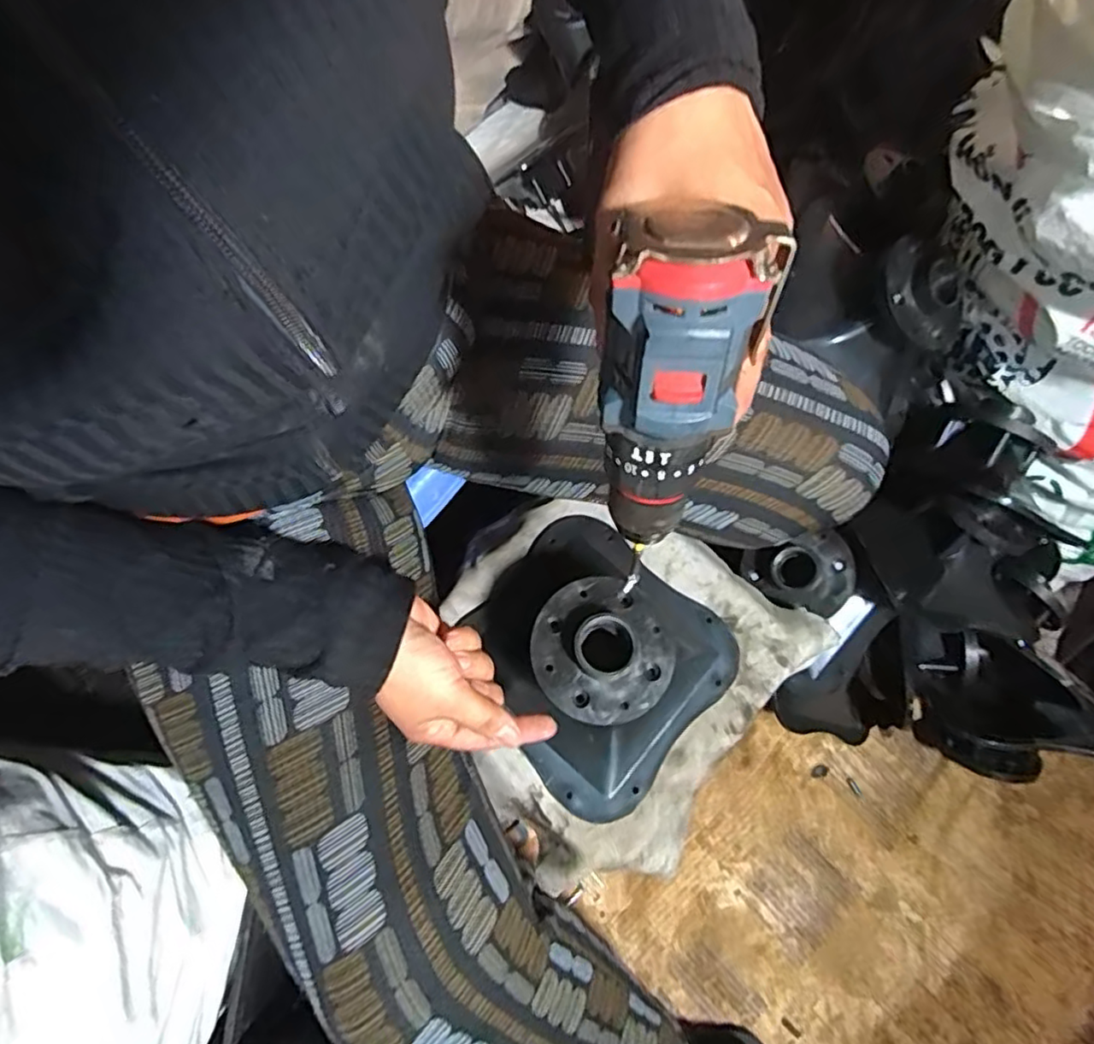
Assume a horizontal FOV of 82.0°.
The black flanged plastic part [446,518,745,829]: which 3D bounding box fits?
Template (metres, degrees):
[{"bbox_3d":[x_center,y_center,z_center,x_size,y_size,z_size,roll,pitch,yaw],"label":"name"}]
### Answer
[{"bbox_3d":[0.034,0.093,0.459,0.185,0.092,0.179,40,73,12],"label":"black flanged plastic part"}]

